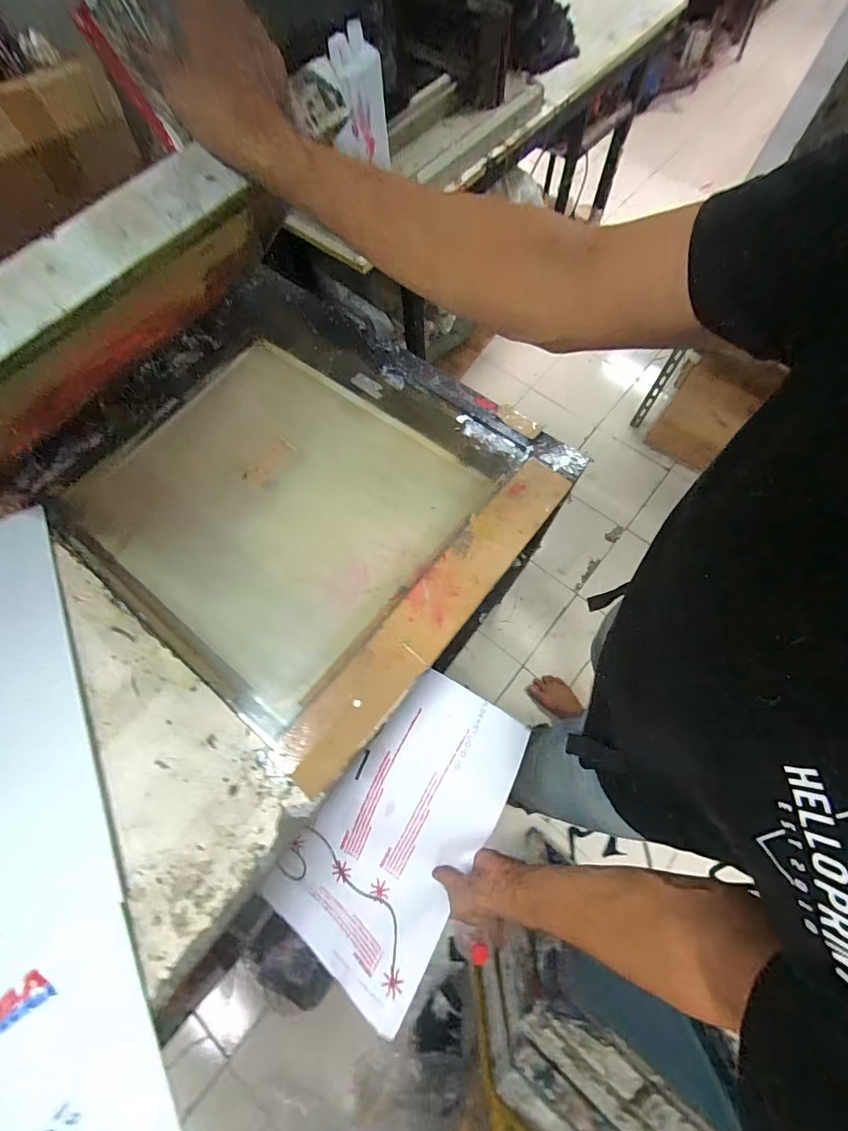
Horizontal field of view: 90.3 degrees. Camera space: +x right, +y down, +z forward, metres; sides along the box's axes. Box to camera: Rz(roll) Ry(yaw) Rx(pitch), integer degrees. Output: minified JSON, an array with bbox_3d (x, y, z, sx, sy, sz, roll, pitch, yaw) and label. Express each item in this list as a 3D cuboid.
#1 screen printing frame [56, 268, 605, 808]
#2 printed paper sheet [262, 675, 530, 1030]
[{"bbox_3d":[-0.160,-0.098,0.625,0.663,0.063,0.571,36,78,12],"label":"screen printing frame"},{"bbox_3d":[-0.038,0.348,0.577,0.225,0.053,0.390,28,84,19],"label":"printed paper sheet"}]

